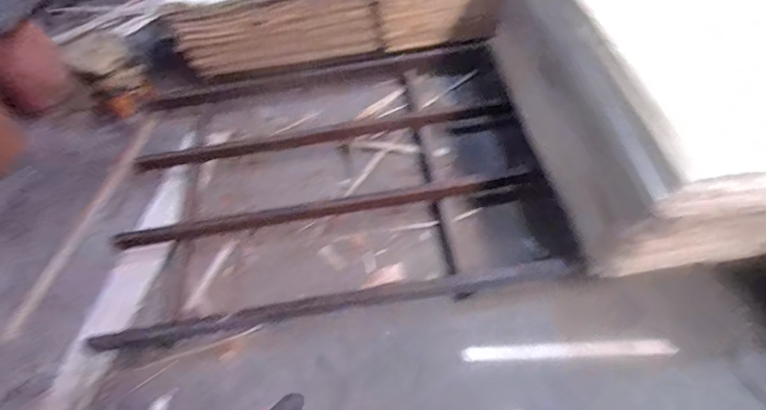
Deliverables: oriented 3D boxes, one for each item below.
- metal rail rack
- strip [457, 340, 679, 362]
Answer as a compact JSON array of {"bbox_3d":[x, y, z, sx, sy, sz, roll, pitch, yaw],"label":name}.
[{"bbox_3d":[-0.198,-0.128,1.760,1.444,0.149,1.206,-9,52,-1],"label":"metal rail rack"},{"bbox_3d":[0.535,0.423,1.329,0.589,0.019,0.046,-3,52,4],"label":"strip"}]

